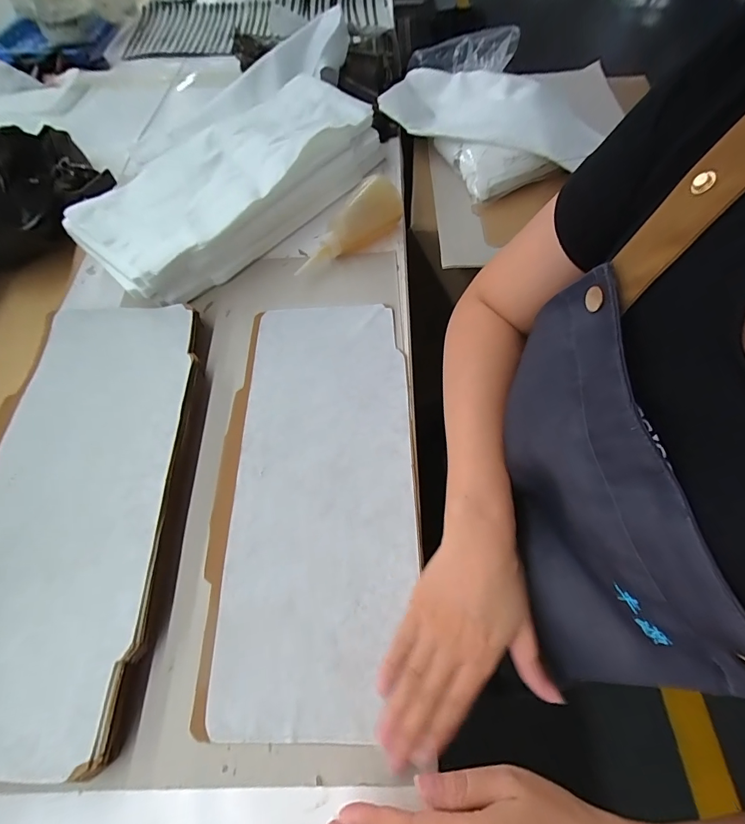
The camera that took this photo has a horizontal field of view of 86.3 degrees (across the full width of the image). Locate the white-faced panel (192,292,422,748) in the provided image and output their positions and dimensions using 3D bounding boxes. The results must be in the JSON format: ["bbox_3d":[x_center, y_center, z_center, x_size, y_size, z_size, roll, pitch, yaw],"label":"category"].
[{"bbox_3d":[-0.056,0.062,0.396,0.189,0.012,0.415,-2,62,2],"label":"white-faced panel"}]

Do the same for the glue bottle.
[{"bbox_3d":[-0.028,-0.240,0.525,0.057,0.062,0.167,34,69,18],"label":"glue bottle"}]

